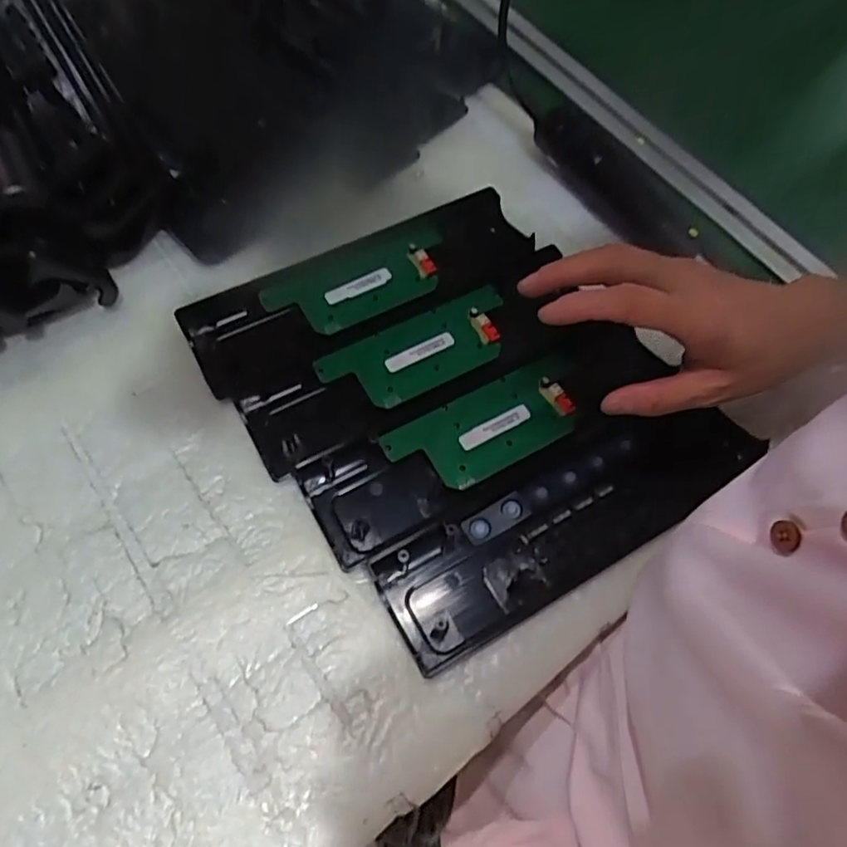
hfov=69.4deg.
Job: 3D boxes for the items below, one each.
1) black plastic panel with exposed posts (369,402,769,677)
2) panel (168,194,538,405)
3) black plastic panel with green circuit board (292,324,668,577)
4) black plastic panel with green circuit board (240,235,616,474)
[{"bbox_3d":[0.091,0.054,0.360,0.240,0.008,0.070,-30,69,-15],"label":"black plastic panel with exposed posts"},{"bbox_3d":[-0.038,-0.095,0.422,0.243,0.011,0.074,-27,68,-14],"label":"panel"},{"bbox_3d":[0.045,0.006,0.380,0.233,0.013,0.069,-28,69,-13],"label":"black plastic panel with green circuit board"},{"bbox_3d":[0.001,-0.041,0.399,0.233,0.009,0.071,-27,68,-13],"label":"black plastic panel with green circuit board"}]

